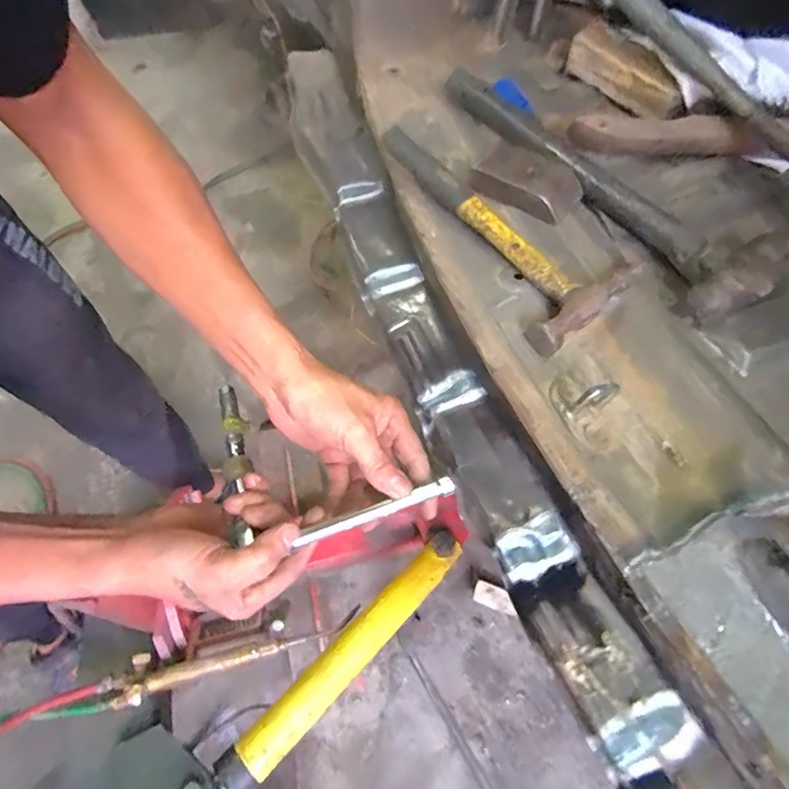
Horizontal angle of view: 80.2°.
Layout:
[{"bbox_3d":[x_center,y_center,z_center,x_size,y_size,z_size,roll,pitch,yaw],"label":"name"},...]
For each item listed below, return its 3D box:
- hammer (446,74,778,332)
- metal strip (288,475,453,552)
[{"bbox_3d":[0.194,-0.215,0.447,0.096,0.034,0.363,-29,64,-16],"label":"hammer"},{"bbox_3d":[-0.013,0.087,0.350,0.121,0.009,0.012,-18,62,-8],"label":"metal strip"}]

